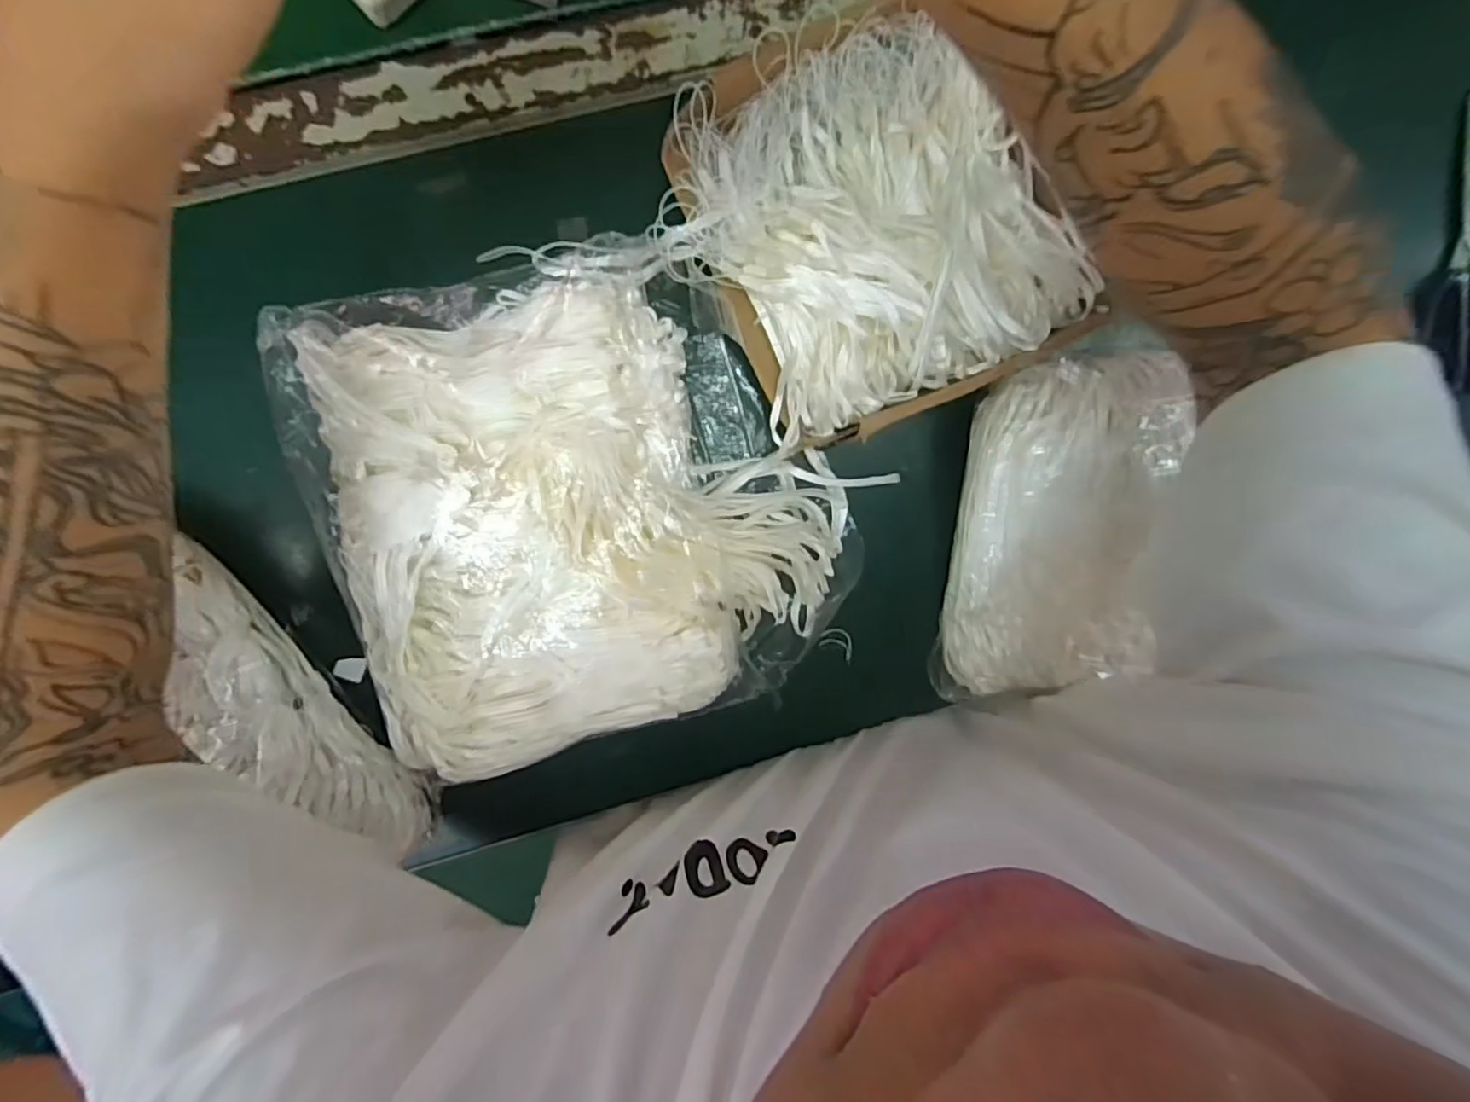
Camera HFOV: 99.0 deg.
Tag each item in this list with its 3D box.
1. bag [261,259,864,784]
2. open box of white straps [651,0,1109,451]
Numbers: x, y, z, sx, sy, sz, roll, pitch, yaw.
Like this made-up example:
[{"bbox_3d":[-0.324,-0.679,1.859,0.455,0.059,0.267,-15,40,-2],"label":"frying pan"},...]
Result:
[{"bbox_3d":[-0.094,-0.020,0.343,0.238,0.065,0.252,-15,98,-4],"label":"bag"},{"bbox_3d":[0.066,-0.169,0.341,0.178,0.046,0.197,-33,99,-1],"label":"open box of white straps"}]

